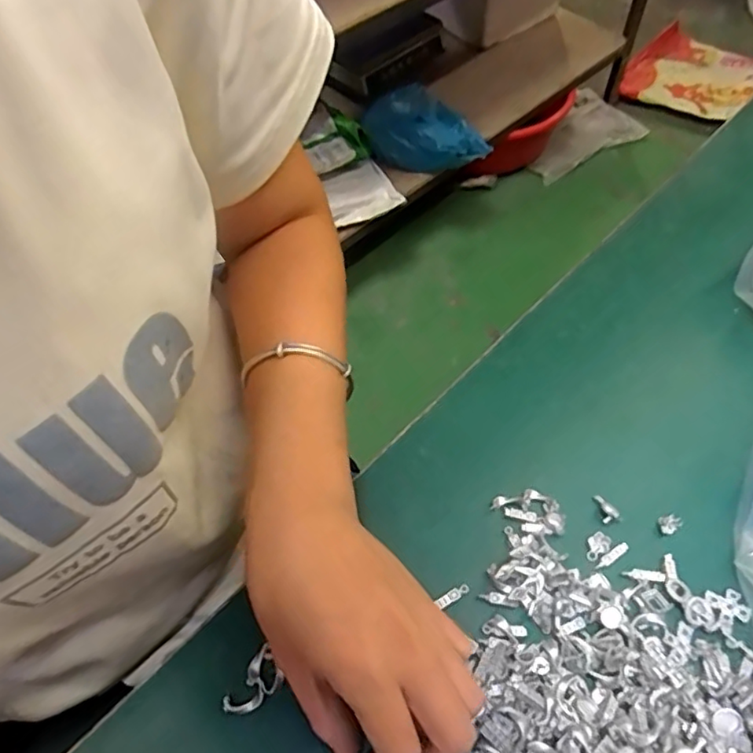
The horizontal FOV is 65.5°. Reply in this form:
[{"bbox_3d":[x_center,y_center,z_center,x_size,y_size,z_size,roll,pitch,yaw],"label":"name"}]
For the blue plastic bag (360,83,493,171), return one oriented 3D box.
[{"bbox_3d":[0.101,-0.516,1.232,0.231,0.113,0.182,-19,58,-11],"label":"blue plastic bag"}]

